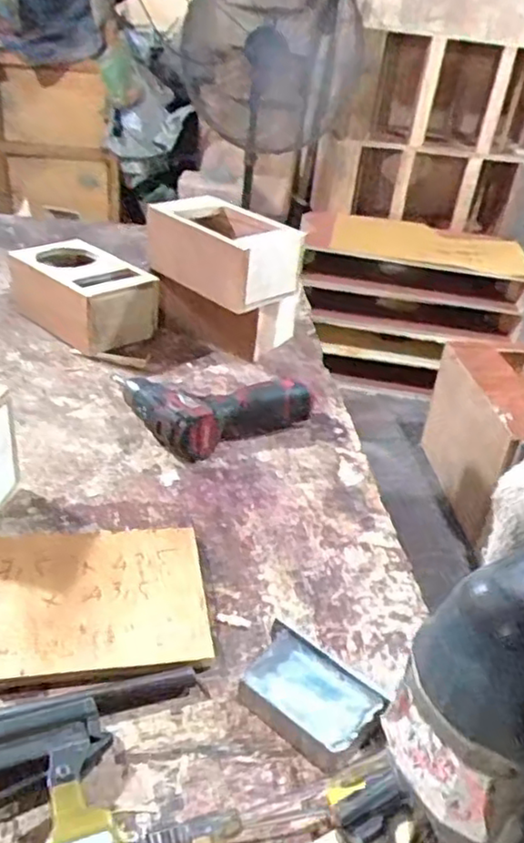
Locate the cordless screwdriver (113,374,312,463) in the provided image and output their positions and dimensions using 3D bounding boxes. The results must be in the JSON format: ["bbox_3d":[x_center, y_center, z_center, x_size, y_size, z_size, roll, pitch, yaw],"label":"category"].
[{"bbox_3d":[-0.064,-0.036,0.820,0.192,0.060,0.181,-18,41,-33],"label":"cordless screwdriver"}]

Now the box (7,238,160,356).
[{"bbox_3d":[-0.258,-0.186,0.981,0.218,0.097,0.123,33,41,33],"label":"box"}]

